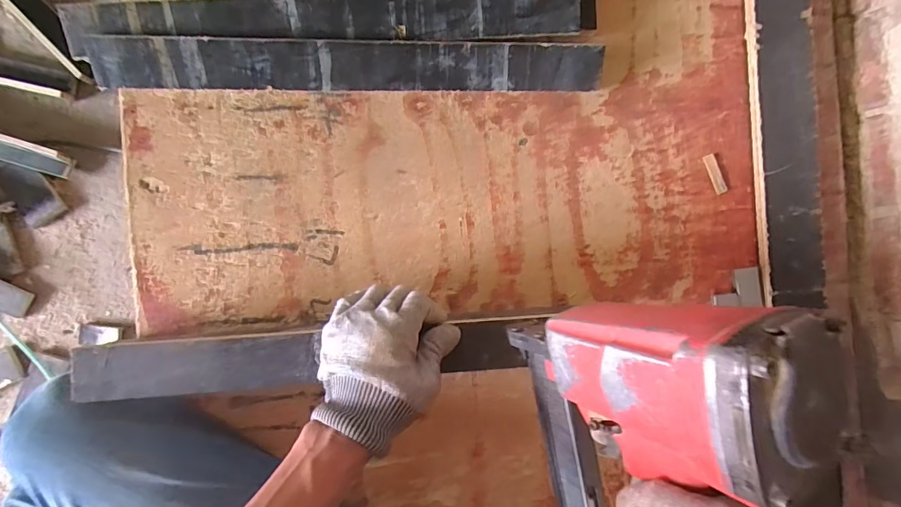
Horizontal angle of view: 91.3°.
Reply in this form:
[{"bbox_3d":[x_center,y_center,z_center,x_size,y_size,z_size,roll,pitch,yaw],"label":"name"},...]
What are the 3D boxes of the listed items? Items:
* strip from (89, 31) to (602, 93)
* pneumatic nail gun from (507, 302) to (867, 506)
[{"bbox_3d":[-0.089,-0.184,0.436,0.478,0.033,0.042,-1,89,-6],"label":"strip"},{"bbox_3d":[0.133,0.197,0.294,0.093,0.226,0.339,-7,90,-6],"label":"pneumatic nail gun"}]

